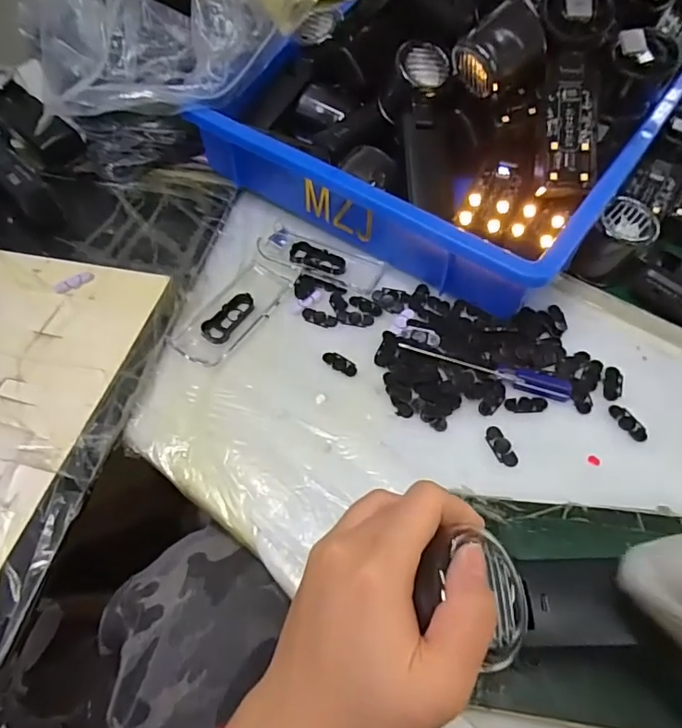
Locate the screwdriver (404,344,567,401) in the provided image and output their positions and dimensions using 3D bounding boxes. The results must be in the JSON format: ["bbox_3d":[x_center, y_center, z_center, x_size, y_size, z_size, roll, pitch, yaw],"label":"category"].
[{"bbox_3d":[0.104,0.004,0.375,0.123,0.010,0.016,14,54,11],"label":"screwdriver"}]

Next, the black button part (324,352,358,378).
[{"bbox_3d":[-0.001,-0.001,0.387,0.029,0.004,0.013,27,57,20],"label":"black button part"}]

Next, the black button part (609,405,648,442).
[{"bbox_3d":[0.197,0.040,0.353,0.012,0.004,0.029,-23,56,-17],"label":"black button part"}]

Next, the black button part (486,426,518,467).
[{"bbox_3d":[0.107,0.054,0.344,0.013,0.004,0.030,-17,54,-12],"label":"black button part"}]

